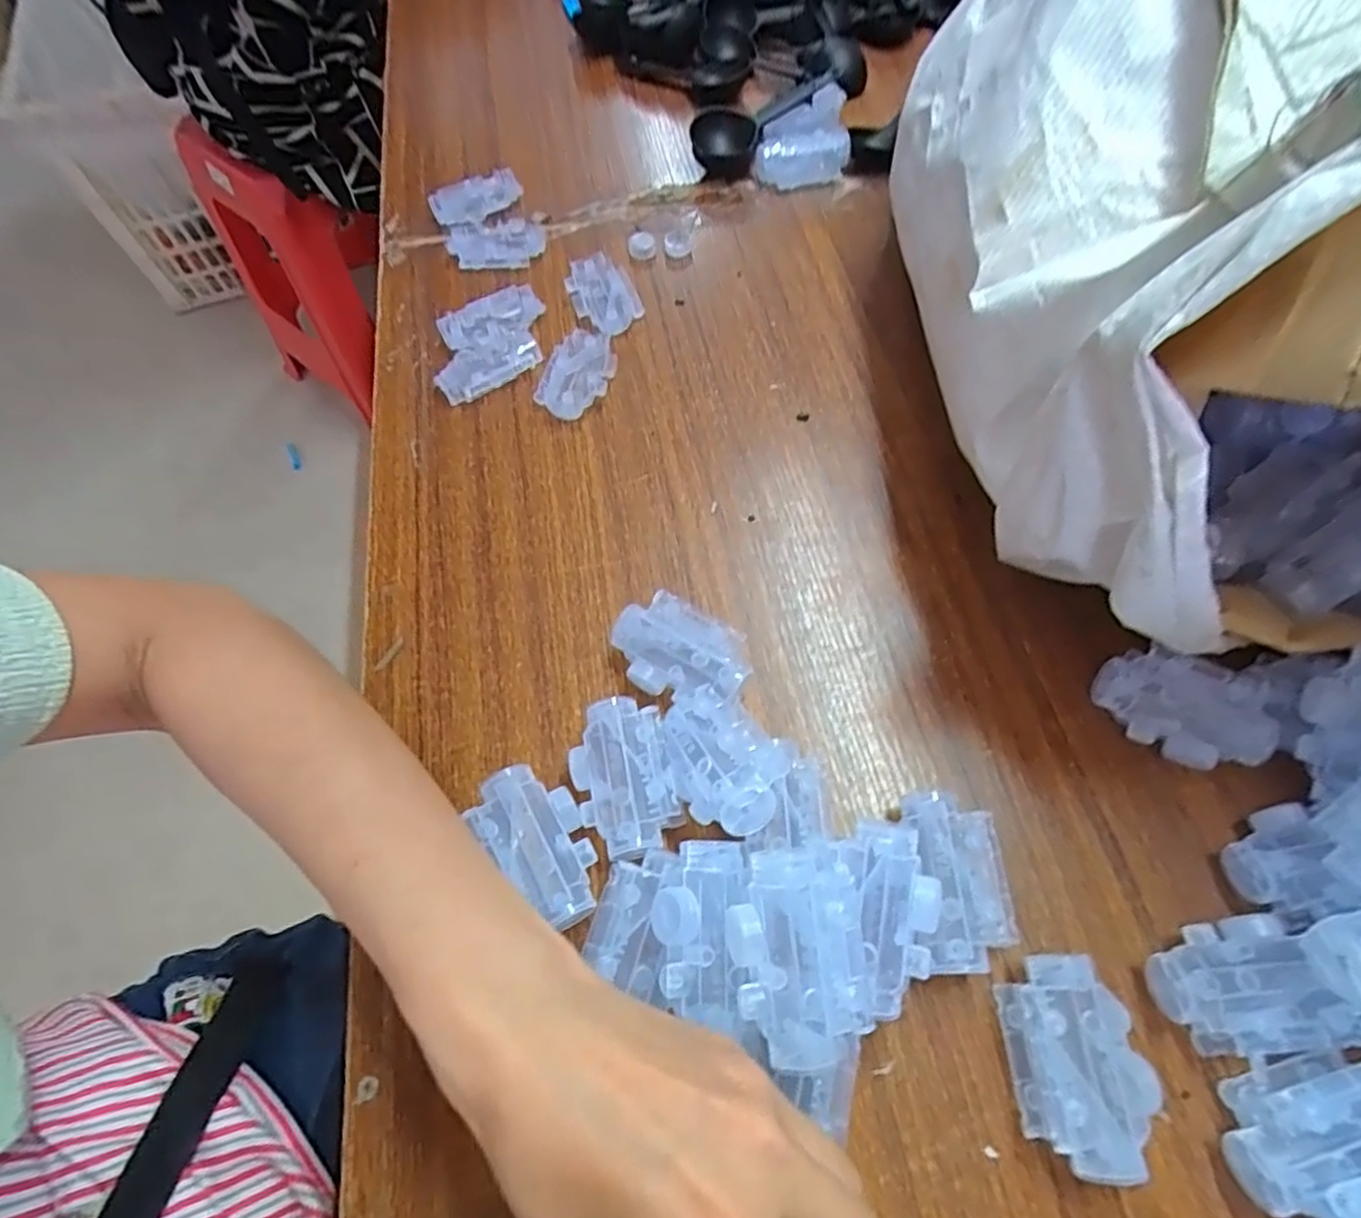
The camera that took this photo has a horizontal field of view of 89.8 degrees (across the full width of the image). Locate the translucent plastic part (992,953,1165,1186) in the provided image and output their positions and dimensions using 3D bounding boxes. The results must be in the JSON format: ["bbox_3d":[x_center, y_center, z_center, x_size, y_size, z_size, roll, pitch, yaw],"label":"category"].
[{"bbox_3d":[0.152,0.171,0.259,0.046,0.029,0.069,-5,62,0],"label":"translucent plastic part"}]

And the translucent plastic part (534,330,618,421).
[{"bbox_3d":[-0.067,-0.154,0.446,0.043,0.014,0.067,13,64,9],"label":"translucent plastic part"}]

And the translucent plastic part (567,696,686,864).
[{"bbox_3d":[-0.026,0.079,0.314,0.043,0.028,0.071,-13,63,-5],"label":"translucent plastic part"}]

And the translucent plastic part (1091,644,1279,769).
[{"bbox_3d":[0.234,0.045,0.317,0.068,0.019,0.046,40,101,12],"label":"translucent plastic part"}]

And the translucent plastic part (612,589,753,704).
[{"bbox_3d":[-0.001,0.024,0.342,0.068,0.030,0.043,28,67,16],"label":"translucent plastic part"}]

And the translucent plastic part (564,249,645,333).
[{"bbox_3d":[-0.055,-0.222,0.482,0.044,0.016,0.068,-21,64,-9],"label":"translucent plastic part"}]

